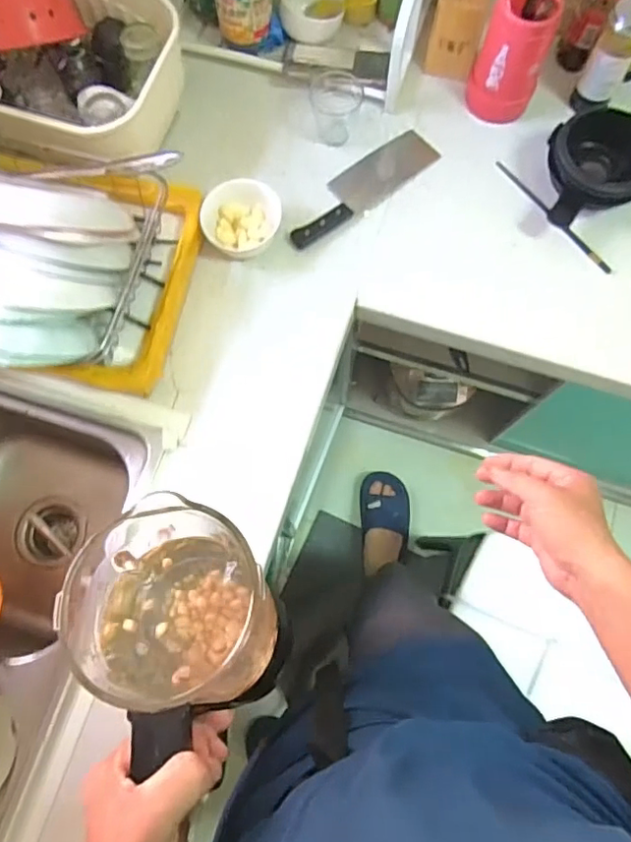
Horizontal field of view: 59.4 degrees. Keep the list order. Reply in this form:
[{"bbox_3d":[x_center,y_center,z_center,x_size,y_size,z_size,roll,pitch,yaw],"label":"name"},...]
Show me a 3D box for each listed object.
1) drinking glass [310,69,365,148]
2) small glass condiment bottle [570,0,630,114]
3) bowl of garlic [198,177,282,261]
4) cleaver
[{"bbox_3d":[0.034,-0.464,0.819,0.081,0.072,0.088,-5,75,-1],"label":"drinking glass"},{"bbox_3d":[0.424,-0.516,0.788,0.063,0.132,0.069,29,77,8],"label":"small glass condiment bottle"},{"bbox_3d":[-0.105,-0.284,0.785,0.108,0.050,0.096,-21,76,-5],"label":"bowl of garlic"},{"bbox_3d":[0.063,-0.350,0.819,0.265,0.019,0.073,-38,78,-9],"label":"cleaver"}]

